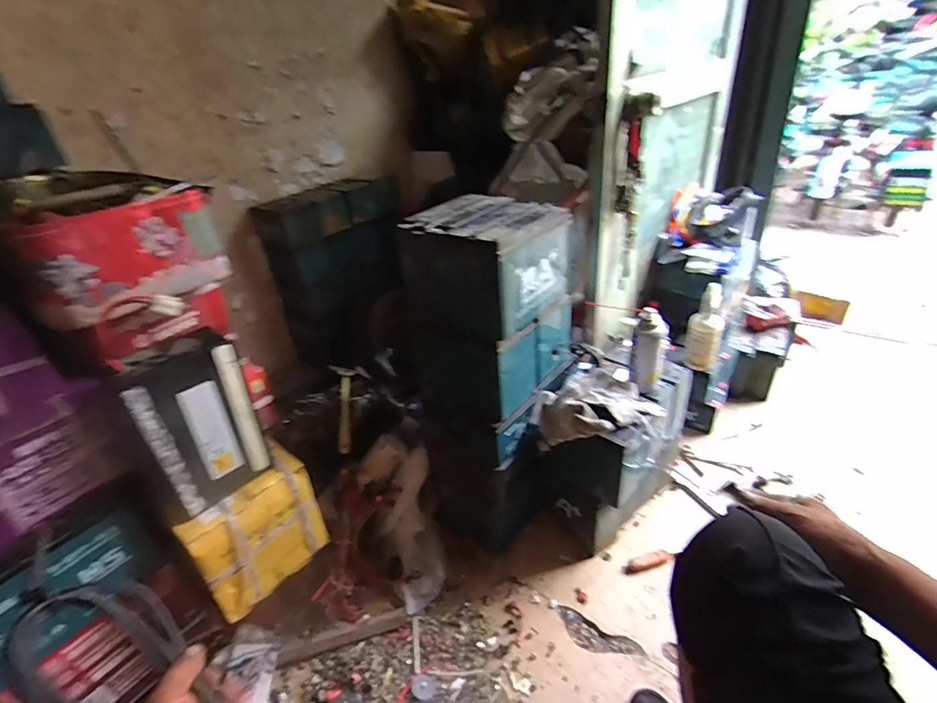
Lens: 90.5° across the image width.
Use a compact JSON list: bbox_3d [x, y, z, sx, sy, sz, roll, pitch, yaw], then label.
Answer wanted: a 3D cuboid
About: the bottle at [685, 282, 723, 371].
[{"bbox_3d":[0.609,-0.058,1.197,0.074,0.204,0.088,13,37,28],"label":"bottle"}]

